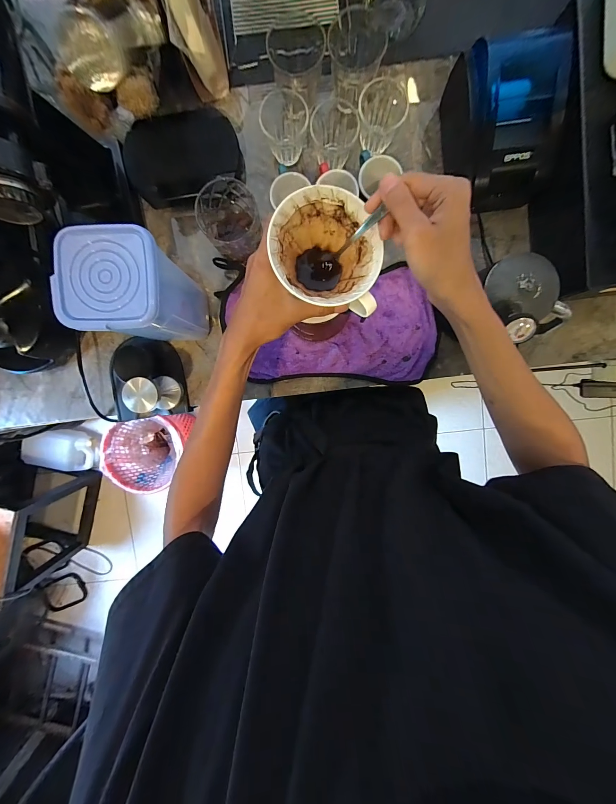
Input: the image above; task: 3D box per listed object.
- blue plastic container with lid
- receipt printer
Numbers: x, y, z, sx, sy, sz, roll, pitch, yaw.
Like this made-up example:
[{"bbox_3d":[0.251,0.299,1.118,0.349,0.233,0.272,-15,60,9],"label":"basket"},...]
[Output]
[{"bbox_3d":[-0.202,-0.136,0.397,0.124,0.194,0.108,3,95,1],"label":"blue plastic container with lid"},{"bbox_3d":[0.276,-0.385,0.409,0.132,0.102,0.175,-4,95,1],"label":"receipt printer"}]

